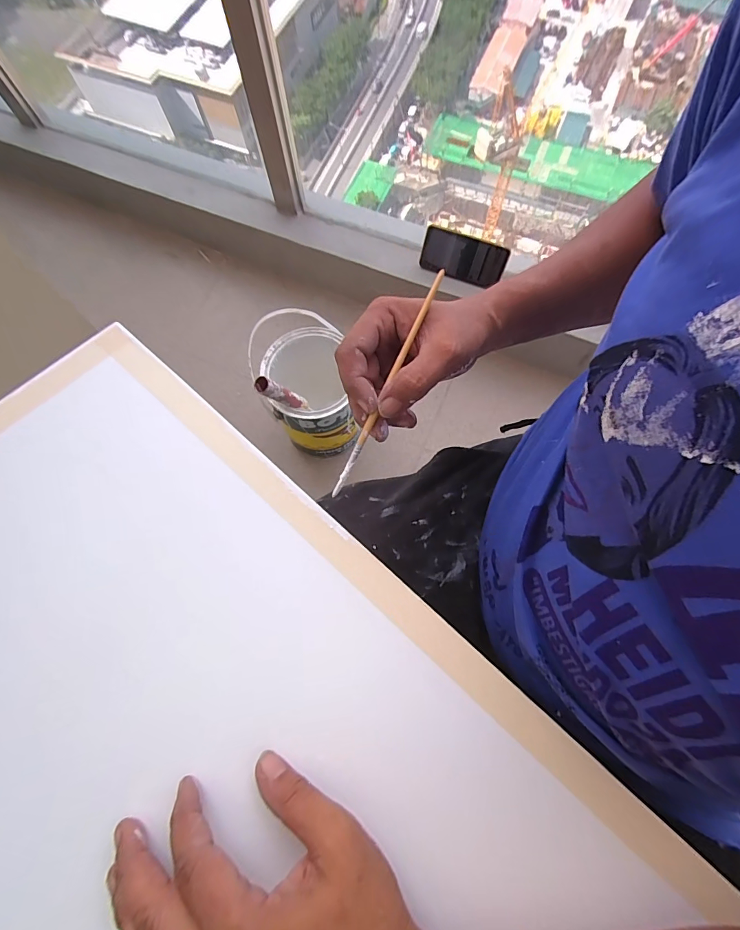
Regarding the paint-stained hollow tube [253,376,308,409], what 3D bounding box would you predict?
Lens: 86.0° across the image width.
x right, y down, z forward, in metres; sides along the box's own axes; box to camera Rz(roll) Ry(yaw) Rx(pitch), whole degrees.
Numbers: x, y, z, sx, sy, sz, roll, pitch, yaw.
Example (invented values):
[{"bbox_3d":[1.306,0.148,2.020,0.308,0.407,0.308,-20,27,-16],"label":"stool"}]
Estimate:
[{"bbox_3d":[-0.131,-0.105,0.605,0.025,0.113,0.023,-28,73,18],"label":"paint-stained hollow tube"}]

